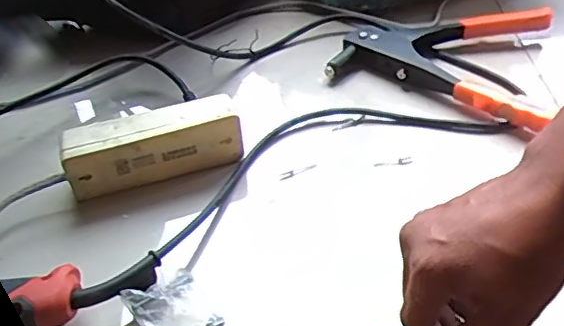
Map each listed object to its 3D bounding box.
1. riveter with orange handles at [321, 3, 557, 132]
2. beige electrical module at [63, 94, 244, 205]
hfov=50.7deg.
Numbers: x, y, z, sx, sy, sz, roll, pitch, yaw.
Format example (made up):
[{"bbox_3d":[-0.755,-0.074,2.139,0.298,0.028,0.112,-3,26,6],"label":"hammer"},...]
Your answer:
[{"bbox_3d":[0.193,-0.124,0.649,0.221,0.034,0.184,23,50,25],"label":"riveter with orange handles"},{"bbox_3d":[-0.116,-0.014,0.539,0.153,0.062,0.031,-14,44,-11],"label":"beige electrical module"}]

